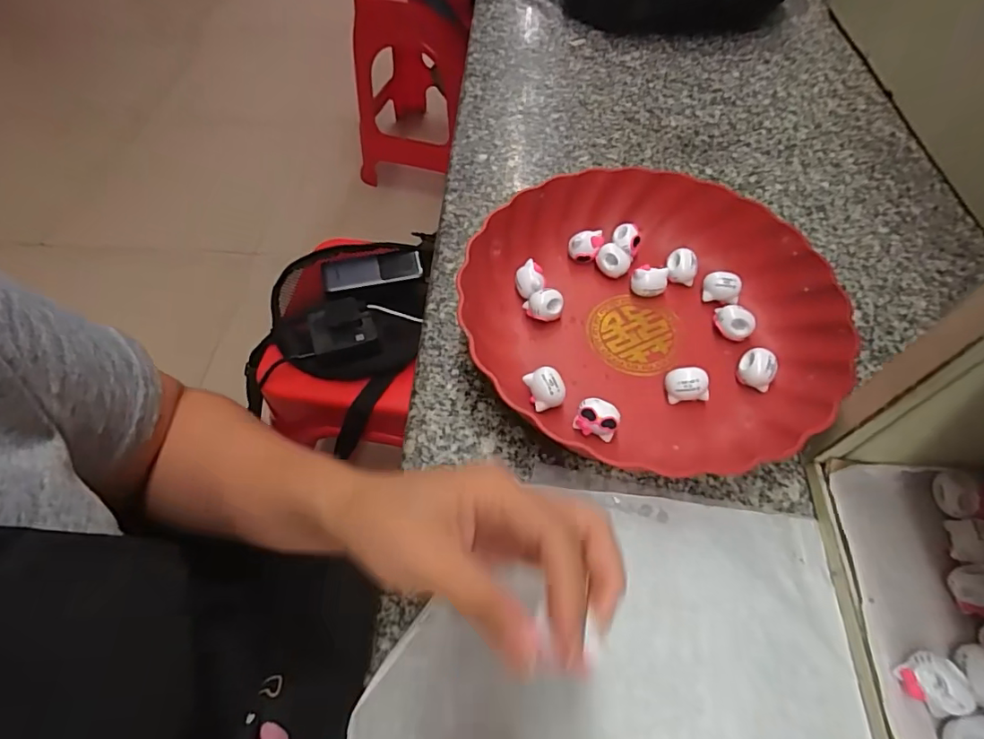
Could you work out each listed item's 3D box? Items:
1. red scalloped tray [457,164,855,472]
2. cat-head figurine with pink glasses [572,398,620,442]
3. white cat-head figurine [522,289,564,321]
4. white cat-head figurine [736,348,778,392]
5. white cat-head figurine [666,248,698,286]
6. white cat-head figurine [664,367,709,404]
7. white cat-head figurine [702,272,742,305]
[{"bbox_3d":[0.102,-0.046,0.359,0.243,0.047,0.224,5,57,3],"label":"red scalloped tray"},{"bbox_3d":[0.064,0.031,0.319,0.026,0.019,0.020,8,57,5],"label":"cat-head figurine with pink glasses"},{"bbox_3d":[0.038,-0.045,0.370,0.025,0.021,0.019,-26,61,-16],"label":"white cat-head figurine"},{"bbox_3d":[0.173,0.000,0.339,0.022,0.024,0.017,23,60,14],"label":"white cat-head figurine"},{"bbox_3d":[0.140,-0.075,0.384,0.021,0.020,0.020,0,57,0],"label":"white cat-head figurine"},{"bbox_3d":[0.125,0.011,0.333,0.025,0.023,0.018,0,57,0],"label":"white cat-head figurine"},{"bbox_3d":[0.164,-0.057,0.372,0.025,0.022,0.013,18,59,11],"label":"white cat-head figurine"}]

